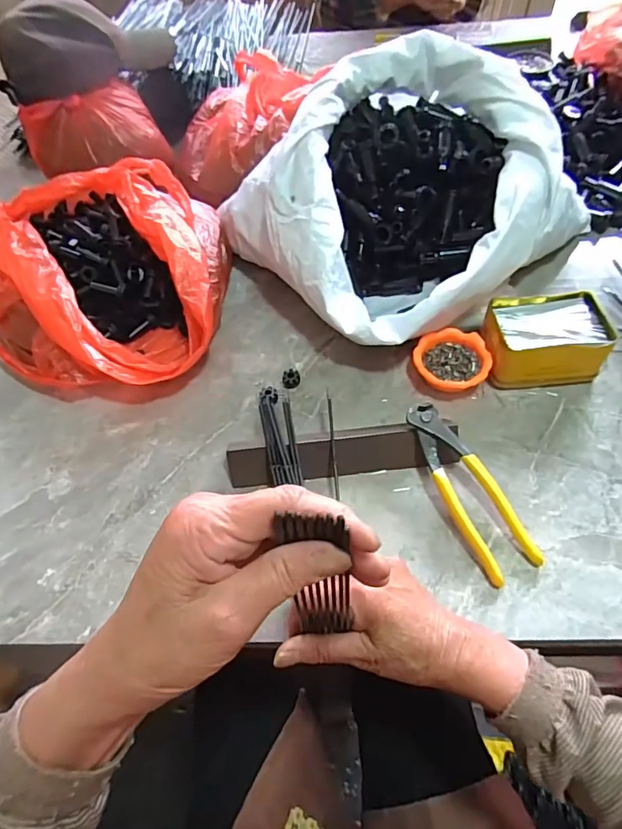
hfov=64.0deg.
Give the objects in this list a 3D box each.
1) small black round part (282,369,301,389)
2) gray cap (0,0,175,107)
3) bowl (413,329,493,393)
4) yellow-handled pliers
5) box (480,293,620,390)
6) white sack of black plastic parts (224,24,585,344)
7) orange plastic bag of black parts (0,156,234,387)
[{"bbox_3d":[-0.021,-0.036,0.531,0.019,0.017,0.017,-8,55,-1],"label":"small black round part"},{"bbox_3d":[-0.320,-0.523,0.715,0.248,0.115,0.136,-30,59,-16],"label":"gray cap"},{"bbox_3d":[0.146,-0.053,0.521,0.074,0.035,0.069,-2,55,3],"label":"bowl"},{"bbox_3d":[0.134,0.060,0.430,0.047,0.017,0.162,-21,68,-13],"label":"yellow-handled pliers"},{"bbox_3d":[0.239,-0.078,0.517,0.114,0.054,0.092,-3,54,1],"label":"box"},{"bbox_3d":[0.118,-0.254,0.573,0.358,0.179,0.302,-32,59,-18],"label":"white sack of black plastic parts"},{"bbox_3d":[-0.237,-0.161,0.591,0.267,0.116,0.289,1,55,5],"label":"orange plastic bag of black parts"}]

